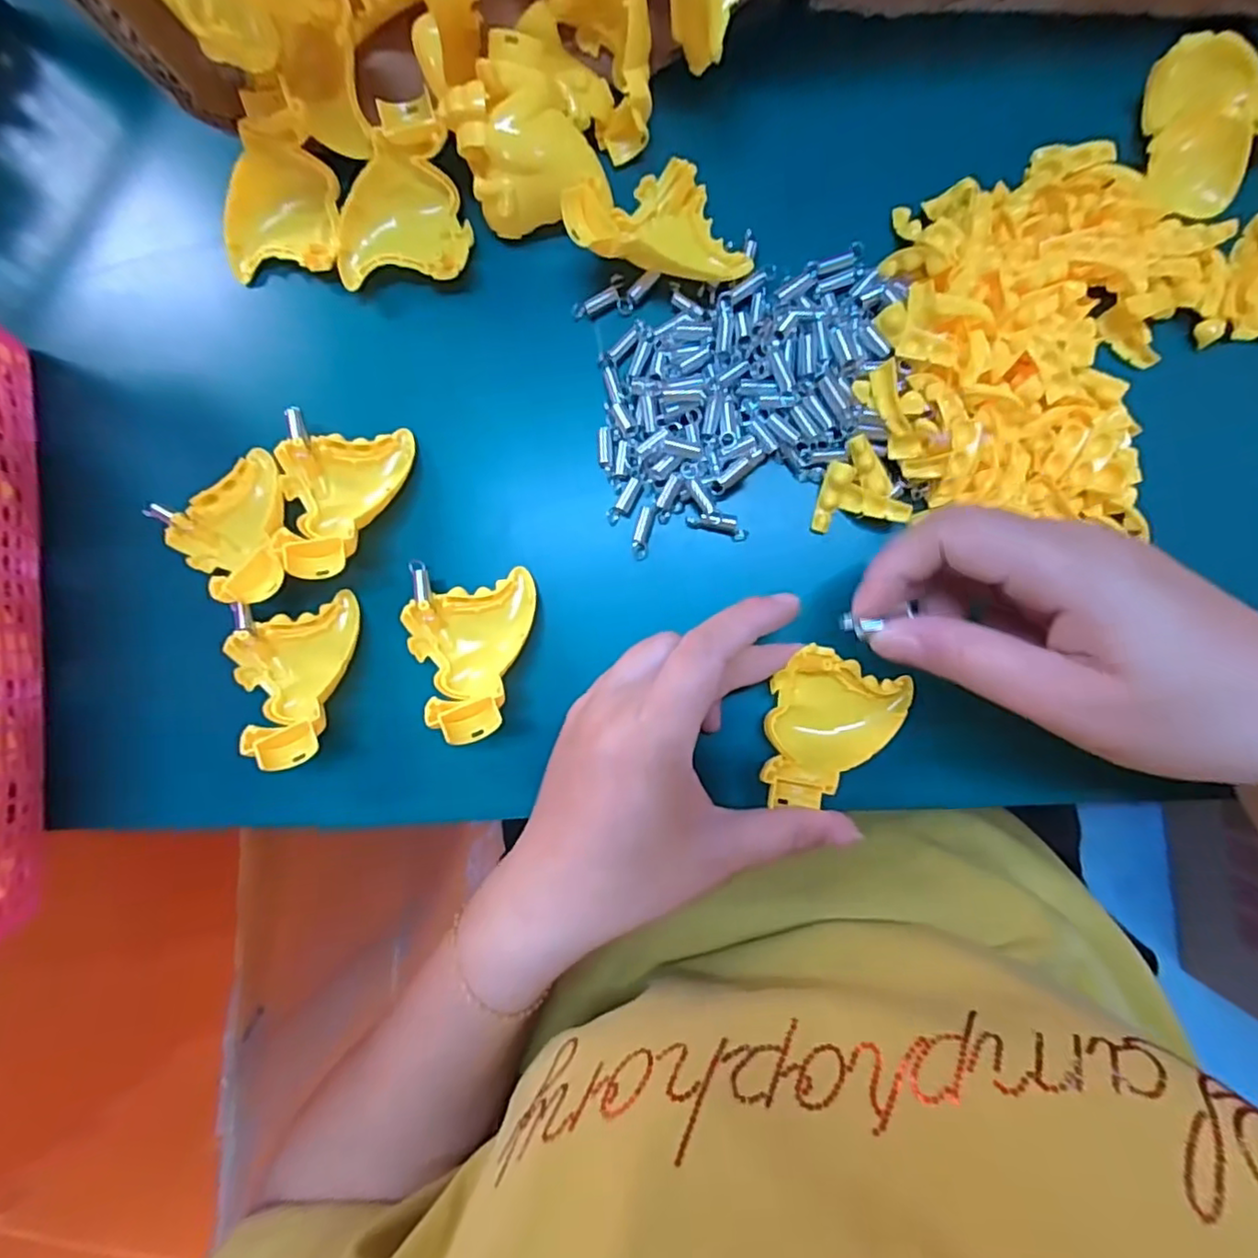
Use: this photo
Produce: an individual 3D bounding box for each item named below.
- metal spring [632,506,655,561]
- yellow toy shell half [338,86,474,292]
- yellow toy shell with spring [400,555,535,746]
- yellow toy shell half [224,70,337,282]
[{"bbox_3d":[0.006,-0.042,0.282,0.007,0.007,0.024,10,109,3],"label":"metal spring"},{"bbox_3d":[-0.100,-0.187,0.274,0.055,0.023,0.064,0,90,4],"label":"yellow toy shell half"},{"bbox_3d":[-0.071,0.009,0.271,0.054,0.033,0.074,1,90,4],"label":"yellow toy shell with spring"},{"bbox_3d":[-0.159,-0.196,0.280,0.052,0.023,0.066,-3,90,4],"label":"yellow toy shell half"}]

